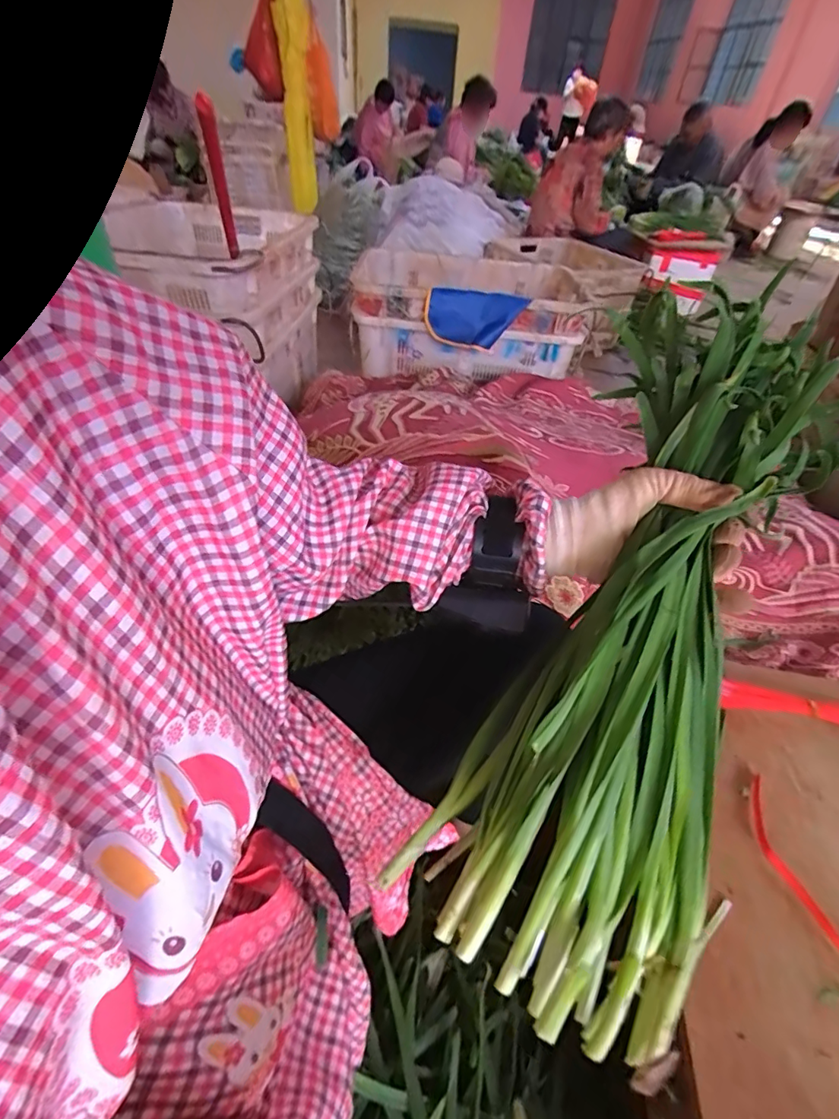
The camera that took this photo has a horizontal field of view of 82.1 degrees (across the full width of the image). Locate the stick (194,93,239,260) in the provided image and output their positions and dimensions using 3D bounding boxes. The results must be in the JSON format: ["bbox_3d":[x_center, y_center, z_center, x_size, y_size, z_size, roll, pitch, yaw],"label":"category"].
[{"bbox_3d":[-0.329,-0.606,0.806,0.022,0.032,0.411,-10,9,-14],"label":"stick"}]

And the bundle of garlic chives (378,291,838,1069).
[{"bbox_3d":[0.161,0.013,0.326,0.160,0.060,0.504,22,73,17],"label":"bundle of garlic chives"}]

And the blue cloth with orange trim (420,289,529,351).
[{"bbox_3d":[0.137,-0.620,1.257,0.247,0.134,0.041,17,40,16],"label":"blue cloth with orange trim"}]

